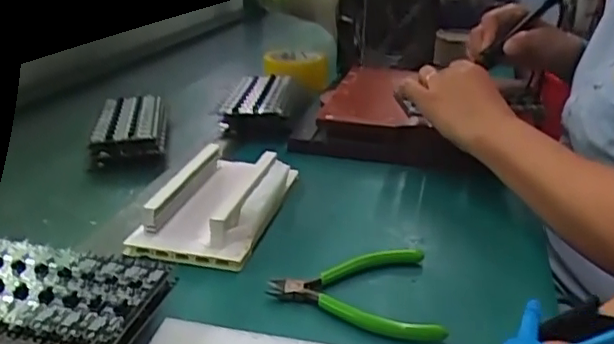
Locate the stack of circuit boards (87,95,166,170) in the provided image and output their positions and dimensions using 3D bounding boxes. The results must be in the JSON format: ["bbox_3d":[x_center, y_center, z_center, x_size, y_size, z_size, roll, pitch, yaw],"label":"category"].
[{"bbox_3d":[-0.197,-0.047,0.672,0.073,0.039,0.155,-5,22,-9],"label":"stack of circuit boards"}]

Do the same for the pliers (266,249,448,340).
[{"bbox_3d":[0.030,0.080,0.399,0.108,0.011,0.090,-3,24,-1],"label":"pliers"}]

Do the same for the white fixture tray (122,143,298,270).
[{"bbox_3d":[-0.069,0.022,0.495,0.089,0.038,0.162,4,25,16],"label":"white fixture tray"}]

